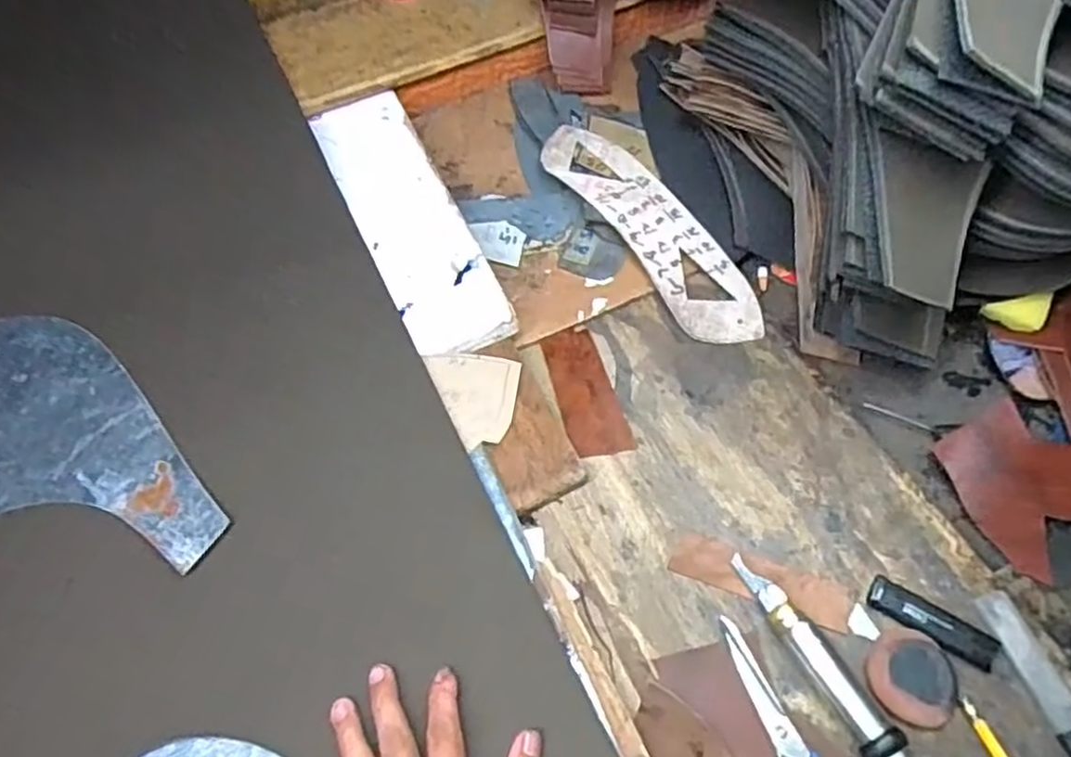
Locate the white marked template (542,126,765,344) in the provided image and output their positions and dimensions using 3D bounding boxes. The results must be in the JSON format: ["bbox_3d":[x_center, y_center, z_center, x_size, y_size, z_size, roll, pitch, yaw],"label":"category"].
[{"bbox_3d":[0.104,-0.141,0.649,0.073,0.012,0.279,-31,69,-12],"label":"white marked template"}]

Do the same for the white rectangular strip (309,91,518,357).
[{"bbox_3d":[-0.116,-0.146,0.628,0.084,0.013,0.298,-23,62,-10],"label":"white rectangular strip"}]

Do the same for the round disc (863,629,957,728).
[{"bbox_3d":[0.237,0.188,0.442,0.052,0.011,0.055,-1,61,3],"label":"round disc"}]

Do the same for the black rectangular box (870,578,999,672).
[{"bbox_3d":[0.262,0.161,0.463,0.080,0.008,0.025,31,67,19],"label":"black rectangular box"}]

